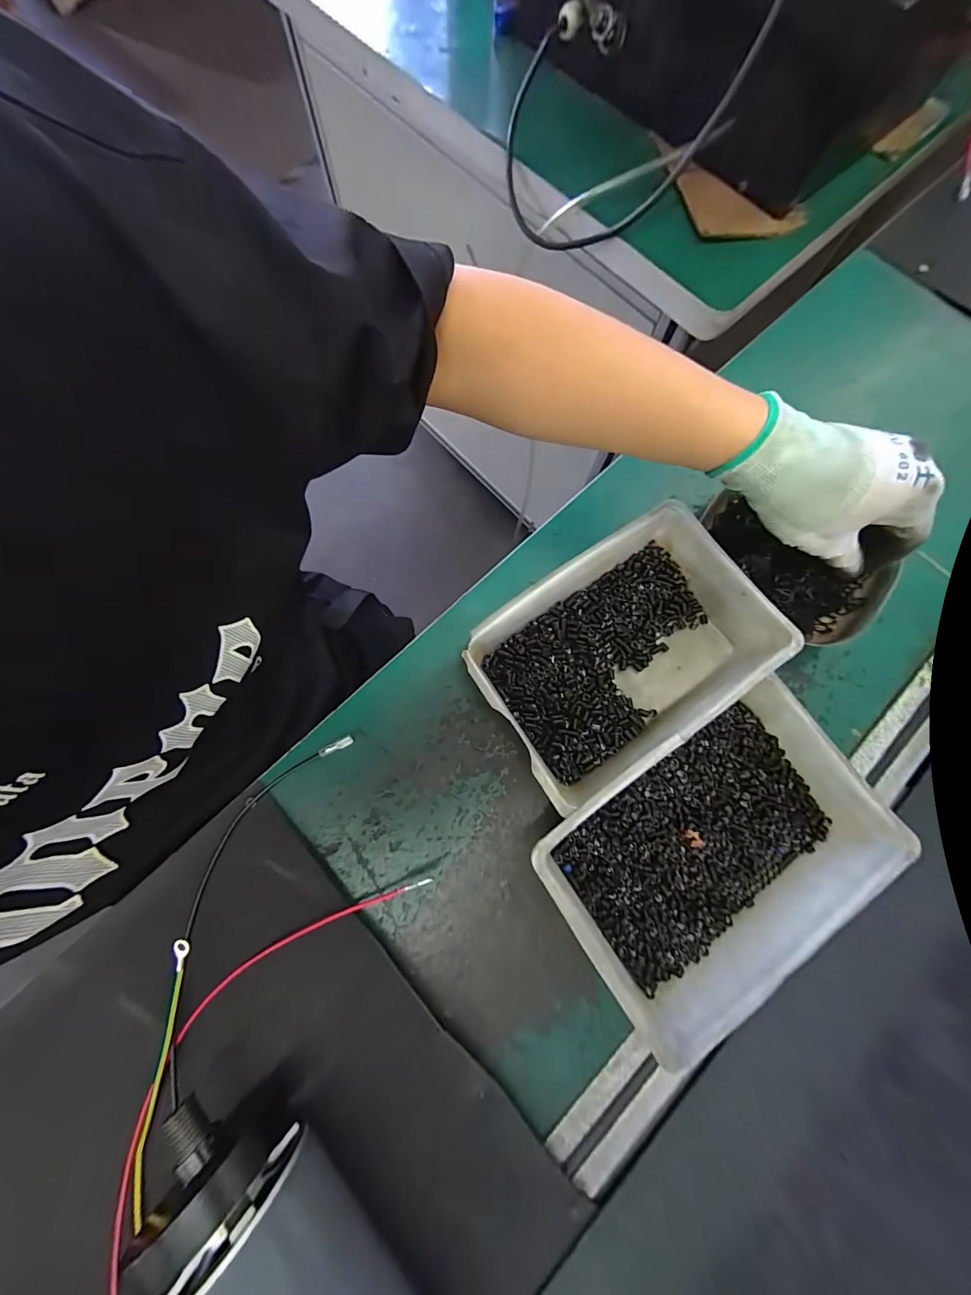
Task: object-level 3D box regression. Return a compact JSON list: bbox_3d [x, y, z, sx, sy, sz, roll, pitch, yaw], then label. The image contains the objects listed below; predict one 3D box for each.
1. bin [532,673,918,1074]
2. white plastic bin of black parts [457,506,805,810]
[{"bbox_3d":[0.147,0.129,0.277,0.206,0.056,0.138,-34,80,-8],"label":"bin"},{"bbox_3d":[0.097,0.002,0.305,0.198,0.052,0.138,-34,80,-9],"label":"white plastic bin of black parts"}]

